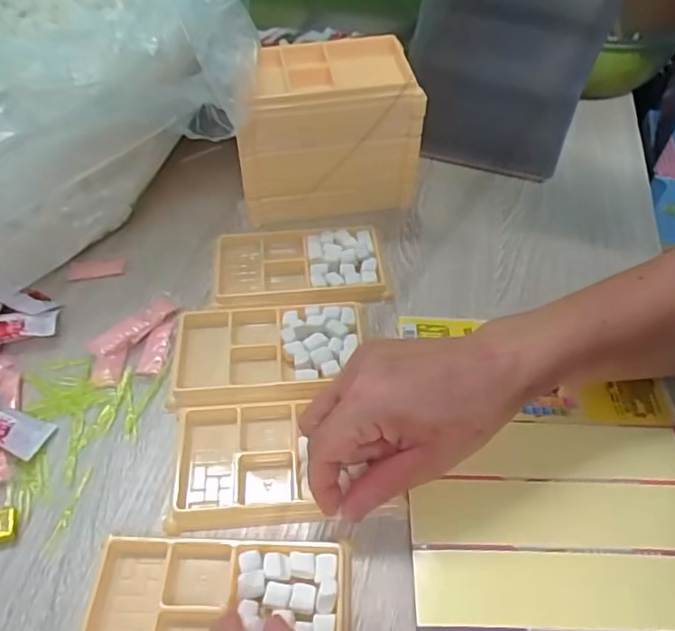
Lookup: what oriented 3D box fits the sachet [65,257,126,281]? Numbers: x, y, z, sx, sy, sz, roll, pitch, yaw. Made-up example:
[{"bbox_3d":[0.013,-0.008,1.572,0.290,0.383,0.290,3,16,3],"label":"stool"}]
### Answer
[{"bbox_3d":[-0.187,-0.038,0.446,0.043,0.004,0.018,-7,50,-7],"label":"sachet"}]

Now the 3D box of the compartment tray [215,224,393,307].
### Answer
[{"bbox_3d":[-0.030,-0.039,0.440,0.127,0.013,0.076,-4,50,-4],"label":"compartment tray"}]

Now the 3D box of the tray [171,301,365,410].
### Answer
[{"bbox_3d":[-0.048,0.024,0.395,0.130,0.013,0.078,-6,50,-5],"label":"tray"}]

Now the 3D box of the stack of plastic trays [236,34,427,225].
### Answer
[{"bbox_3d":[-0.011,-0.146,0.464,0.135,0.116,0.075,-10,50,-9],"label":"stack of plastic trays"}]

